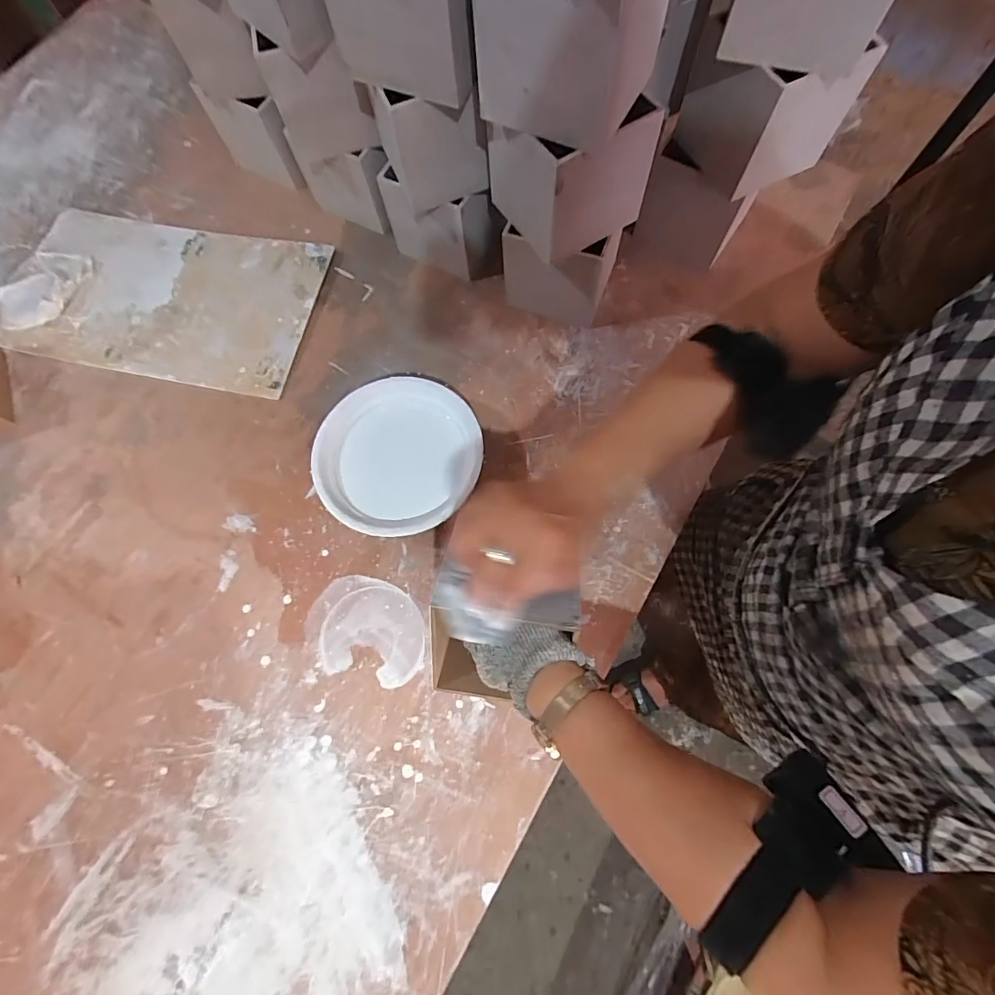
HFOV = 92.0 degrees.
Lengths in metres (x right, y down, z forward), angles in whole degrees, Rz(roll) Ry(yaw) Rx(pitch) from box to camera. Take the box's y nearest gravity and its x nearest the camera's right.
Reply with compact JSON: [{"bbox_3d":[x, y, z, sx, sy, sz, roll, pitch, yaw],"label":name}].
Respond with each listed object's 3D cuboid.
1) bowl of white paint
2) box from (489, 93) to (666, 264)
[{"bbox_3d":[-0.103,-0.039,0.515,0.169,0.057,0.167,-1,72,2],"label":"bowl of white paint"},{"bbox_3d":[0.069,-0.314,0.455,0.116,0.105,0.104,-30,73,-7],"label":"box"}]

